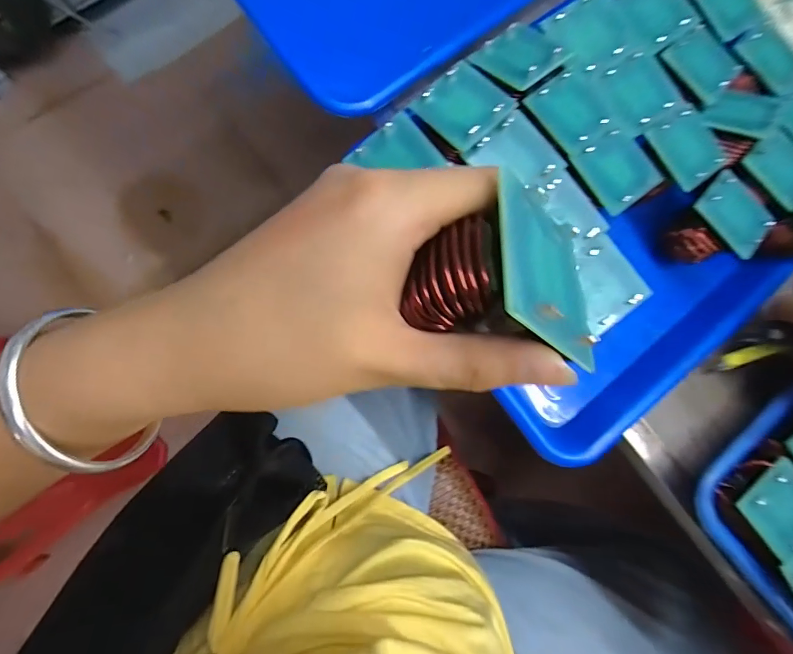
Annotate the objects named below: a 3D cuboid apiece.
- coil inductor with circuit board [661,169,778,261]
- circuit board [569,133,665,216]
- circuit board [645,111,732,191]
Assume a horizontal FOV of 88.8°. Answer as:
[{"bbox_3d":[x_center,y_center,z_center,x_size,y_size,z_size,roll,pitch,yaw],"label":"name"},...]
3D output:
[{"bbox_3d":[0.215,-0.069,0.273,0.052,0.032,0.046,-42,91,-8],"label":"coil inductor with circuit board"},{"bbox_3d":[0.139,-0.098,0.253,0.049,0.005,0.043,-33,89,-8],"label":"circuit board"},{"bbox_3d":[0.193,-0.117,0.263,0.046,0.005,0.047,-34,91,-12],"label":"circuit board"}]

